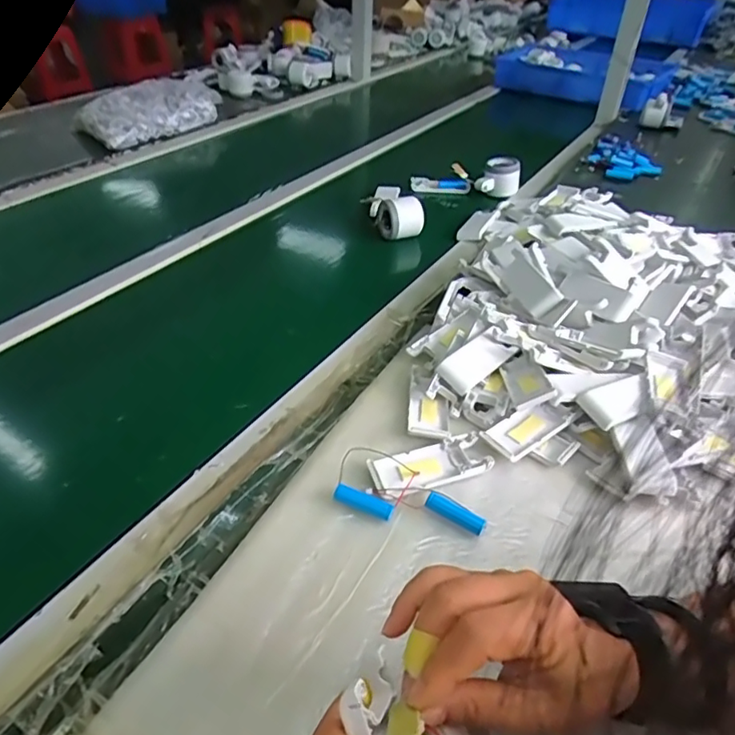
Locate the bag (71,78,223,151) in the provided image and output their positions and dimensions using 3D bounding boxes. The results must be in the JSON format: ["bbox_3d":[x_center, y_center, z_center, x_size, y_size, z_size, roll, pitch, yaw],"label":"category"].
[{"bbox_3d":[-0.449,-0.552,1.209,0.293,0.072,0.149,-29,49,-33],"label":"bag"}]

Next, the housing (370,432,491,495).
[{"bbox_3d":[0.056,0.087,0.499,0.102,0.013,0.045,-10,41,-15],"label":"housing"}]

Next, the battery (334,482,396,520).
[{"bbox_3d":[-0.004,0.111,0.473,0.050,0.013,0.012,17,41,17],"label":"battery"}]

